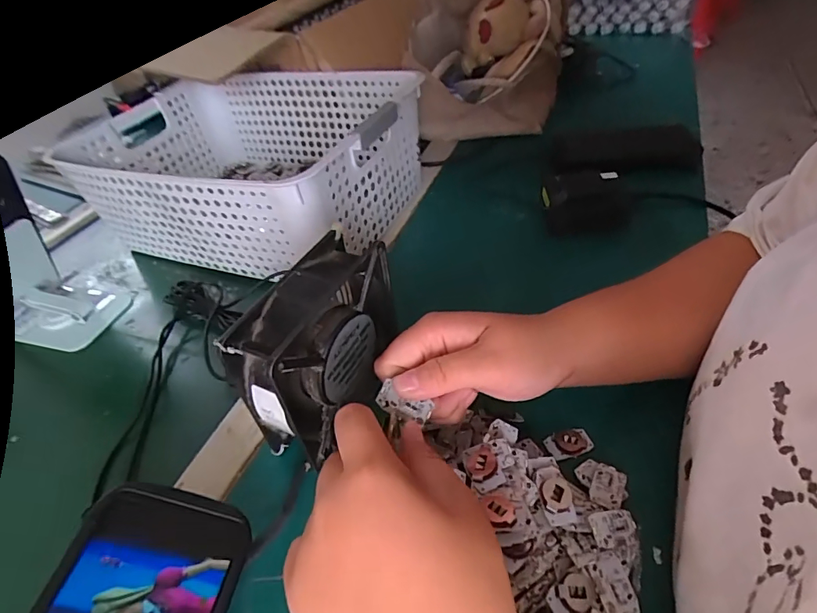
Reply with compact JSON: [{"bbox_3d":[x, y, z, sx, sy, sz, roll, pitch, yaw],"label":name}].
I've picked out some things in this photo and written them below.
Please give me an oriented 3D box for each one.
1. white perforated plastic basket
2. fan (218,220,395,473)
[{"bbox_3d":[-0.176,-0.155,0.535,0.337,0.146,0.257,11,47,22],"label":"white perforated plastic basket"},{"bbox_3d":[-0.053,0.034,0.318,0.049,0.127,0.125,20,47,24],"label":"fan"}]

